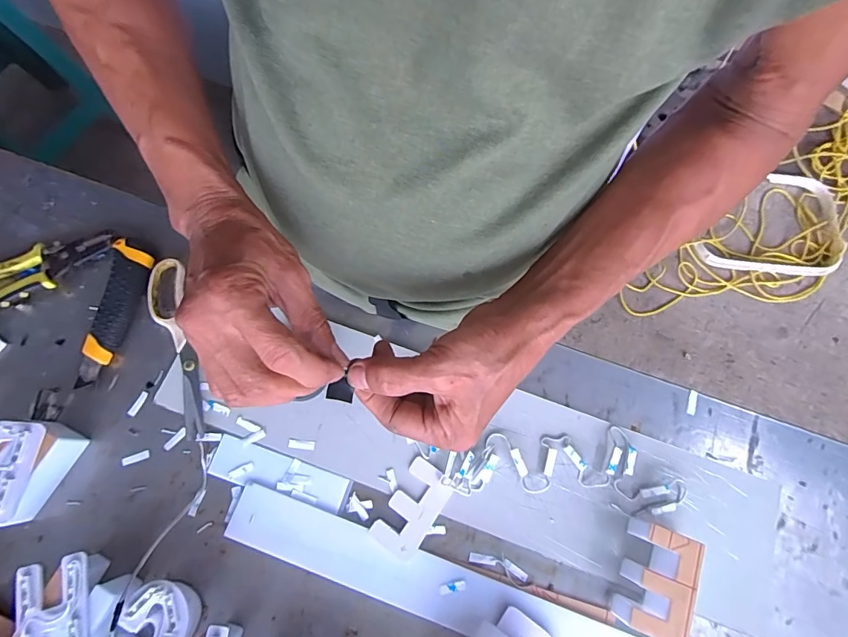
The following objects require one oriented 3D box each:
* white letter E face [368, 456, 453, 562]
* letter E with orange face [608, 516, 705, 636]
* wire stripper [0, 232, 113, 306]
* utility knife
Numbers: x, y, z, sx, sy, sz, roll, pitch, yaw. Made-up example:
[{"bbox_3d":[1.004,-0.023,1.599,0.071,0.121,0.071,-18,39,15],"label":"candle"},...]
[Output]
[{"bbox_3d":[-0.010,0.179,0.410,0.045,0.007,0.083,33,75,8],"label":"white letter E face"},{"bbox_3d":[0.202,0.226,0.378,0.043,0.047,0.083,20,73,4],"label":"letter E with orange face"},{"bbox_3d":[-0.419,-0.051,0.469,0.157,0.020,0.056,-28,76,-10],"label":"wire stripper"},{"bbox_3d":[-0.325,-0.009,0.457,0.041,0.021,0.156,6,73,0],"label":"utility knife"}]

